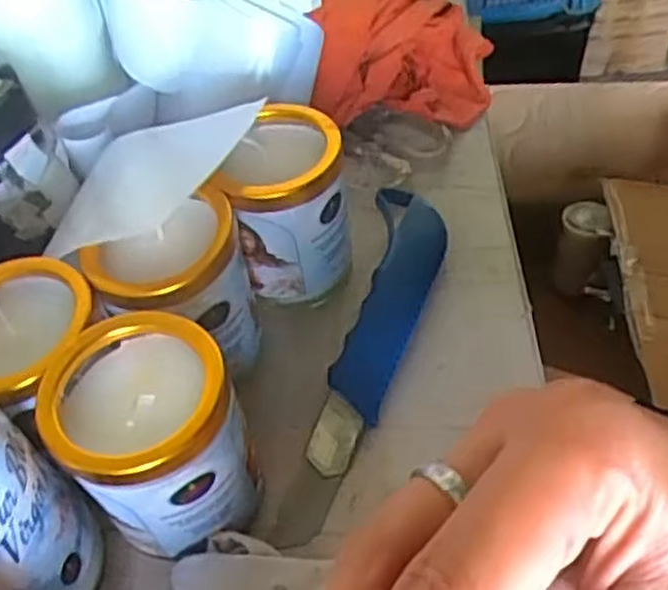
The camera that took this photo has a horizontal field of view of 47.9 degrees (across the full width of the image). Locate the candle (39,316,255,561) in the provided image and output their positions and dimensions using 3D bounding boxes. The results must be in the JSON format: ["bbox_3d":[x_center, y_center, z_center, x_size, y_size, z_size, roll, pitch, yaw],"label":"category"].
[{"bbox_3d":[-0.061,0.056,0.270,0.058,0.087,0.060,-3,50,3],"label":"candle"}]

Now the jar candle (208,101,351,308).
[{"bbox_3d":[-0.018,-0.038,0.346,0.048,0.081,0.059,0,50,5],"label":"jar candle"}]

